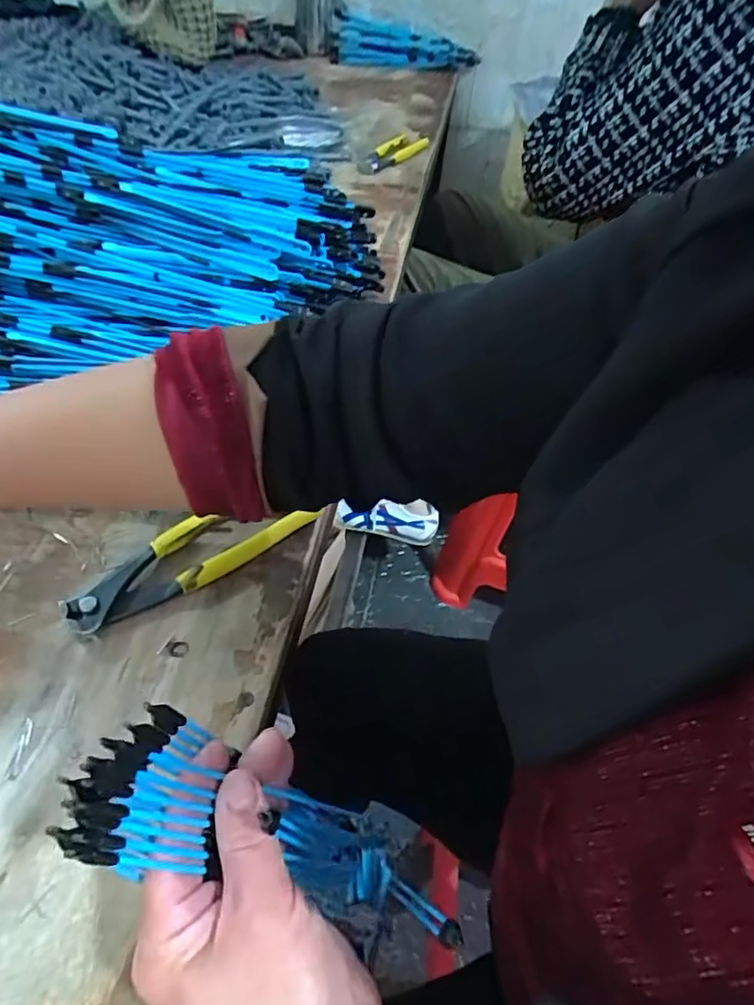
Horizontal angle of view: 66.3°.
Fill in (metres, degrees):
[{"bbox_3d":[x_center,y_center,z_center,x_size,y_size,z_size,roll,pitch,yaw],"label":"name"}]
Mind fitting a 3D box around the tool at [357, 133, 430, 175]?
[{"bbox_3d":[0.025,-0.496,0.817,0.048,0.013,0.159,22,50,13],"label":"tool"}]

